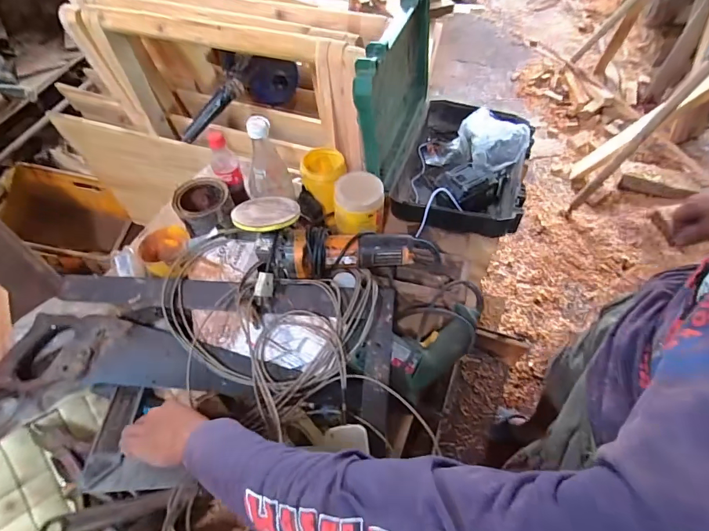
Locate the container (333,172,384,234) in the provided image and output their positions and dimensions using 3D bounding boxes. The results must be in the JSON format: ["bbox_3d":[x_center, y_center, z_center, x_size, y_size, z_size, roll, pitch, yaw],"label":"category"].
[{"bbox_3d":[0.010,-0.119,0.736,0.094,0.080,0.090,1,56,1],"label":"container"}]

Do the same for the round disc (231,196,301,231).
[{"bbox_3d":[-0.140,-0.085,0.624,0.102,0.010,0.098,-1,36,-1],"label":"round disc"}]

